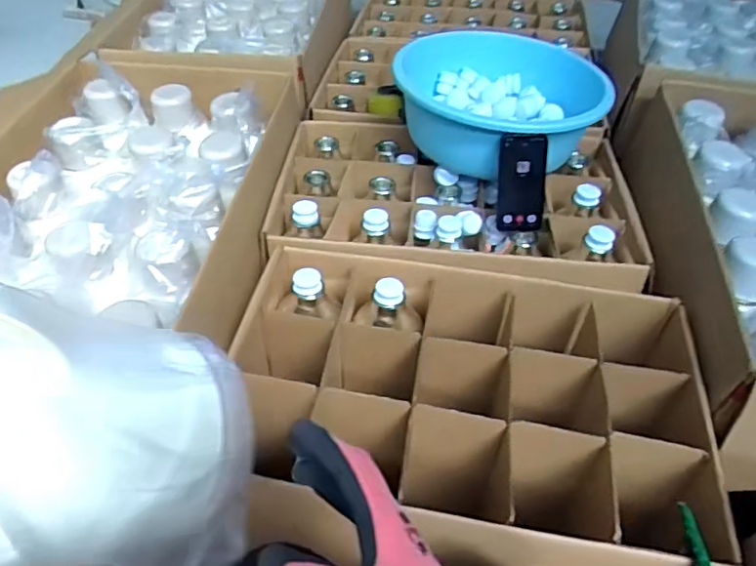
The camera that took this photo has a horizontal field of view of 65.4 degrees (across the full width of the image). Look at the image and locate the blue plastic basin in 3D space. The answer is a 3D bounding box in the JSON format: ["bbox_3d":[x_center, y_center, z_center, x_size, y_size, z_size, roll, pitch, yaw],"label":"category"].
[{"bbox_3d":[0.190,-0.282,0.957,0.319,0.138,0.319,1,45,-1],"label":"blue plastic basin"}]

